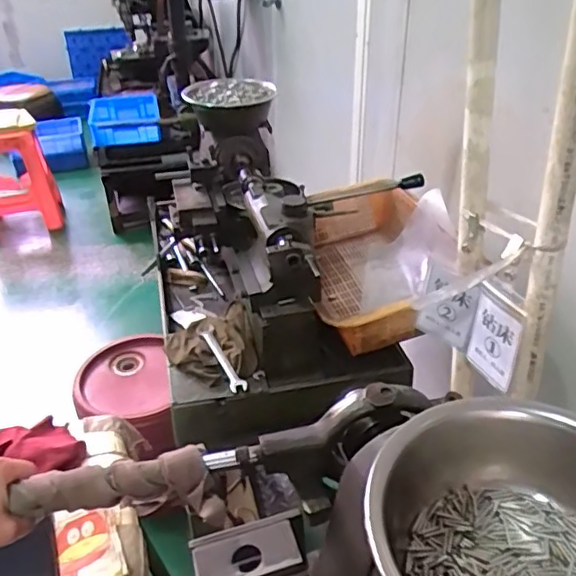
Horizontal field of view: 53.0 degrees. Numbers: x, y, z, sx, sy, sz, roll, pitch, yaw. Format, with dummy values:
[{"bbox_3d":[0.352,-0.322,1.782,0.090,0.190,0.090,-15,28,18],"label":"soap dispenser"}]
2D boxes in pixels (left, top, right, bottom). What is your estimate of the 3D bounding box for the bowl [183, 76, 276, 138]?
[{"bbox_3d":[-0.103,-0.332,1.070,0.156,0.091,0.156,0,33,2],"label":"bowl"}]

